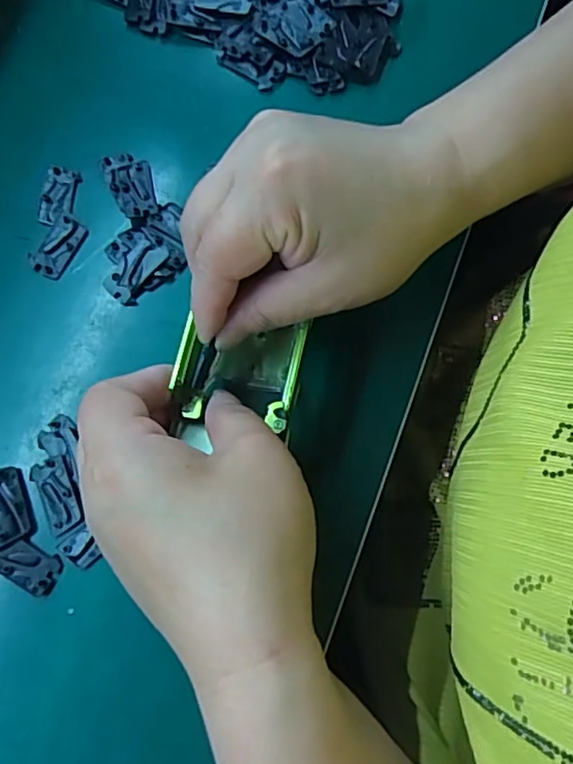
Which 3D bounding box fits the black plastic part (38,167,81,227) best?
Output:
[{"bbox_3d":[-0.120,-0.097,0.321,0.017,0.004,0.033,10,76,4],"label":"black plastic part"}]

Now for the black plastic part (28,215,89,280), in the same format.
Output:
[{"bbox_3d":[-0.117,-0.070,0.313,0.019,0.004,0.032,25,78,8],"label":"black plastic part"}]

